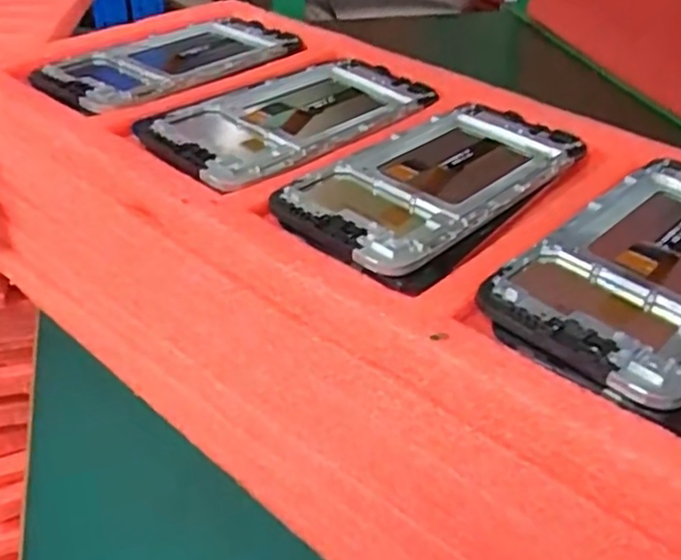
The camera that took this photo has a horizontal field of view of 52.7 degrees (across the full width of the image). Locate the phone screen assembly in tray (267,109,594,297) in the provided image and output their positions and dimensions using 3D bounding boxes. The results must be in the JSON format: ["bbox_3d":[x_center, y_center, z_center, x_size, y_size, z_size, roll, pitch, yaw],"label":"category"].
[{"bbox_3d":[0.047,-0.046,0.314,0.077,0.012,0.157,30,45,31],"label":"phone screen assembly in tray"}]

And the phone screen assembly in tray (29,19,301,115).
[{"bbox_3d":[-0.103,-0.137,0.421,0.084,0.009,0.160,31,46,32],"label":"phone screen assembly in tray"}]

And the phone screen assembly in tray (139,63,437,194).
[{"bbox_3d":[-0.023,-0.088,0.360,0.082,0.007,0.159,29,45,31],"label":"phone screen assembly in tray"}]

